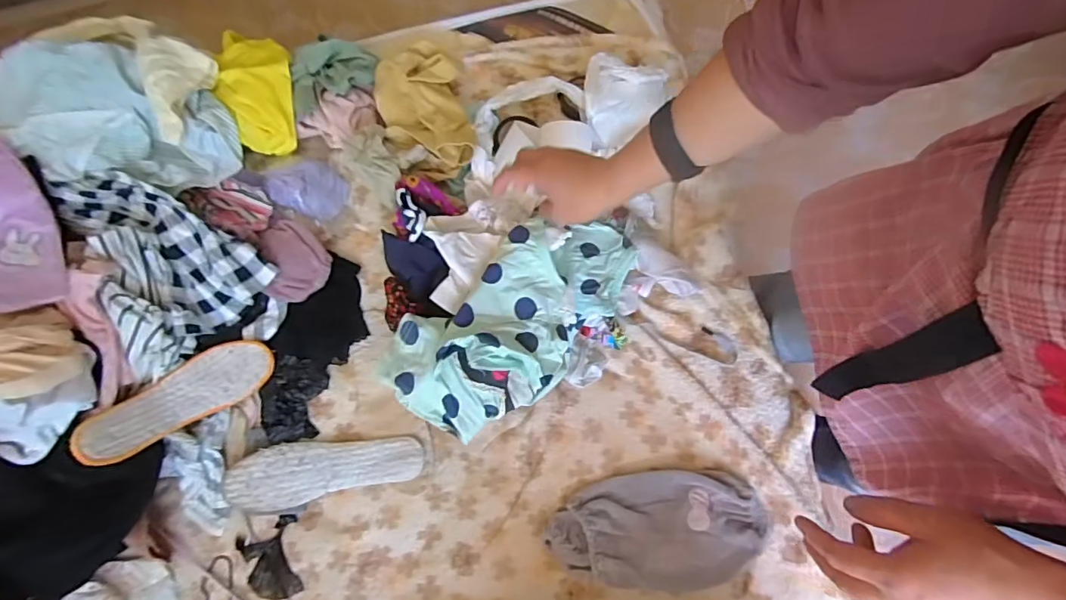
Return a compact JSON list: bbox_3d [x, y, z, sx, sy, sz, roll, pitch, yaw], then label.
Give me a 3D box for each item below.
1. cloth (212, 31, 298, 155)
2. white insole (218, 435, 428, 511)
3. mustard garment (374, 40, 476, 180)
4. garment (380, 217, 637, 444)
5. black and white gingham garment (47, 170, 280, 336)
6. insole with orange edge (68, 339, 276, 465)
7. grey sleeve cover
[{"bbox_3d":[-0.394,-0.304,0.737,0.103,0.046,0.191,-8,79,2],"label":"cloth"},{"bbox_3d":[-0.275,0.223,0.683,0.254,0.014,0.075,-10,79,0],"label":"white insole"},{"bbox_3d":[-0.151,-0.270,0.705,0.117,0.061,0.211,-17,79,0],"label":"mustard garment"},{"bbox_3d":[-0.013,0.016,0.618,0.328,0.076,0.162,-40,81,-15],"label":"garment"},{"bbox_3d":[-0.485,-0.080,0.693,0.266,0.072,0.138,44,83,8],"label":"black and white gingham garment"},{"bbox_3d":[-0.447,0.122,0.654,0.222,0.058,0.076,-33,79,-31],"label":"insole with orange edge"},{"bbox_3d":[0.156,0.288,0.649,0.272,0.041,0.140,1,80,1],"label":"grey sleeve cover"}]

